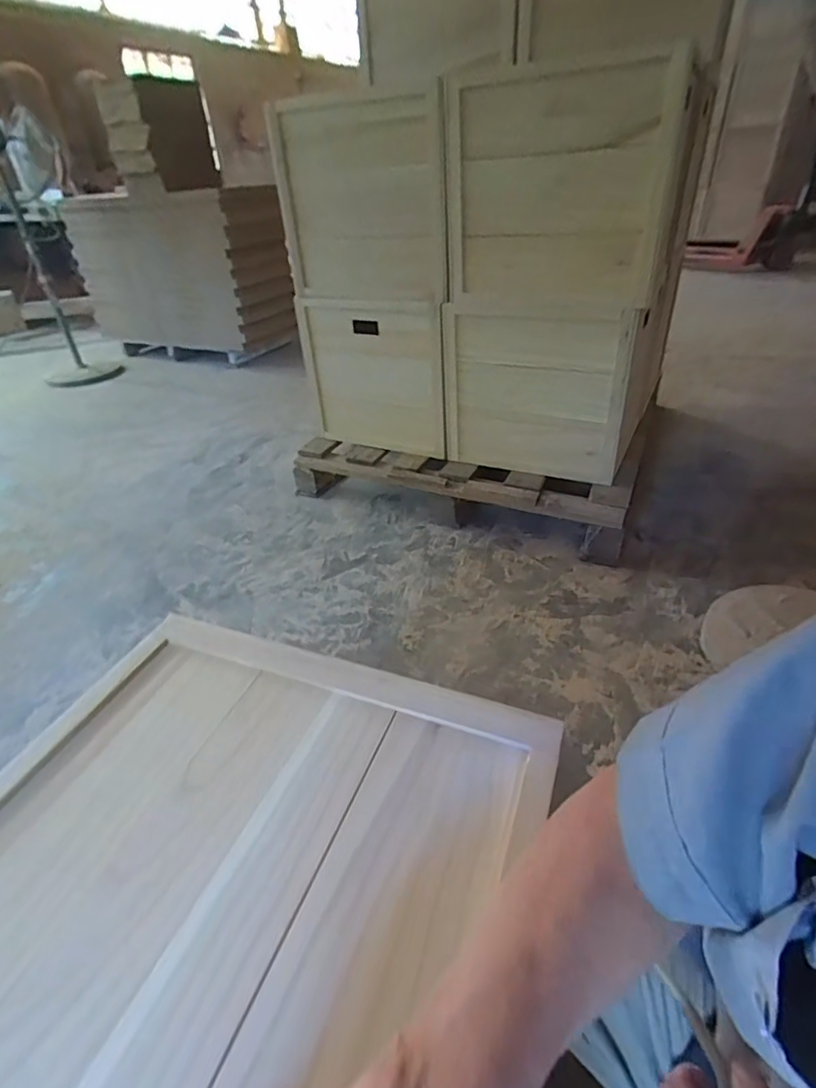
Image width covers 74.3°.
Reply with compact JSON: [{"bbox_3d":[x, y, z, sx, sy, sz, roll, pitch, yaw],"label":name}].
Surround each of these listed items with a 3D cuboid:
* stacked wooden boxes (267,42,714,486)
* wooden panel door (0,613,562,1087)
[{"bbox_3d":[0.196,-0.699,1.483,0.968,0.864,0.438,15,39,25],"label":"stacked wooden boxes"},{"bbox_3d":[-0.159,0.258,0.382,0.448,0.023,0.475,9,37,20],"label":"wooden panel door"}]

